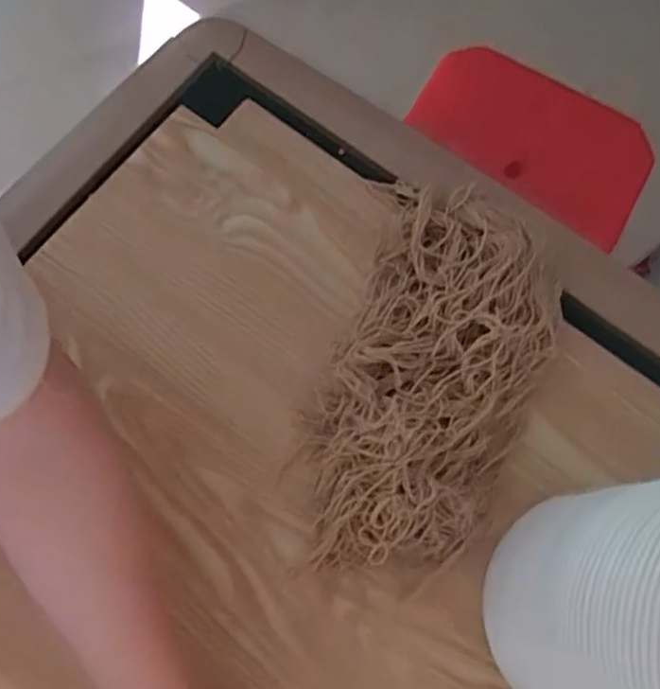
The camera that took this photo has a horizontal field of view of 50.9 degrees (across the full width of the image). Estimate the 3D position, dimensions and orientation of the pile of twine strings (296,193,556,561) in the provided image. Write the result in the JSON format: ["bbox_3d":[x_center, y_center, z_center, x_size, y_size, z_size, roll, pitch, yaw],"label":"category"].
[{"bbox_3d":[0.074,0.023,0.518,0.152,0.069,0.301,22,74,5],"label":"pile of twine strings"}]

